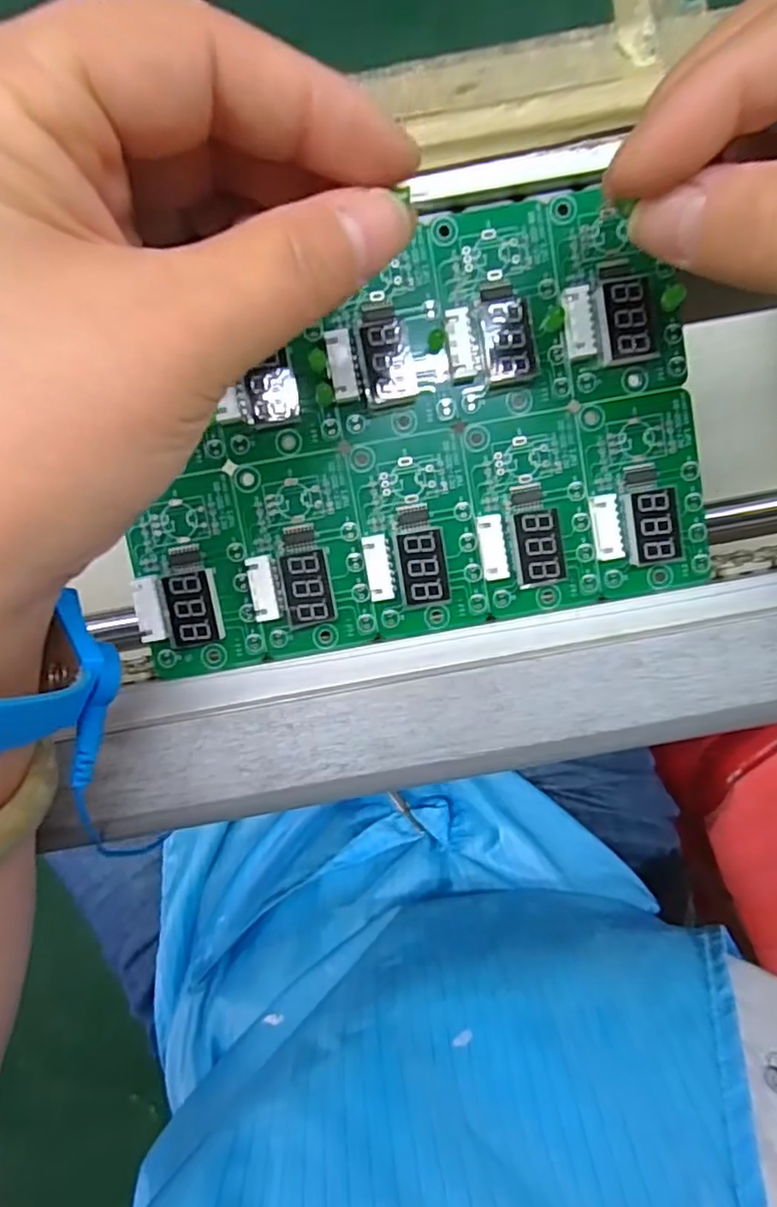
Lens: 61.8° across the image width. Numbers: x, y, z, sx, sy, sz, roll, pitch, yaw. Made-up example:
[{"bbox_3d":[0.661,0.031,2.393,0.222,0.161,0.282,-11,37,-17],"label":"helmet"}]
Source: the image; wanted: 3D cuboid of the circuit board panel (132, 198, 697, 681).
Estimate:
[{"bbox_3d":[0.006,-0.051,0.201,0.178,0.009,0.122,-11,96,-1],"label":"circuit board panel"}]

